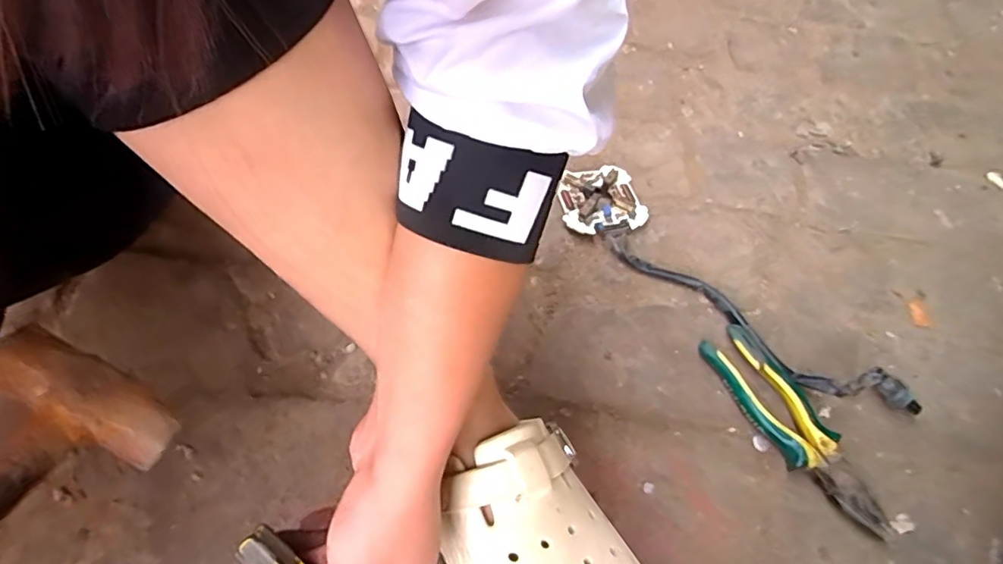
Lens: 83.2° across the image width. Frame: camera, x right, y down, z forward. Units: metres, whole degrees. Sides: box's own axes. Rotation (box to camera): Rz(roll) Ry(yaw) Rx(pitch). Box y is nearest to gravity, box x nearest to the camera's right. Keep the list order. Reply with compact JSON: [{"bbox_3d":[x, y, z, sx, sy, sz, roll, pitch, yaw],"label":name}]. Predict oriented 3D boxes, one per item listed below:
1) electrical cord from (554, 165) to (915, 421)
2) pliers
[{"bbox_3d":[0.206,-0.003,0.533,0.368,0.032,0.087,39,65,17],"label":"electrical cord"},{"bbox_3d":[0.242,0.121,0.470,0.052,0.023,0.187,-23,64,-16],"label":"pliers"}]

